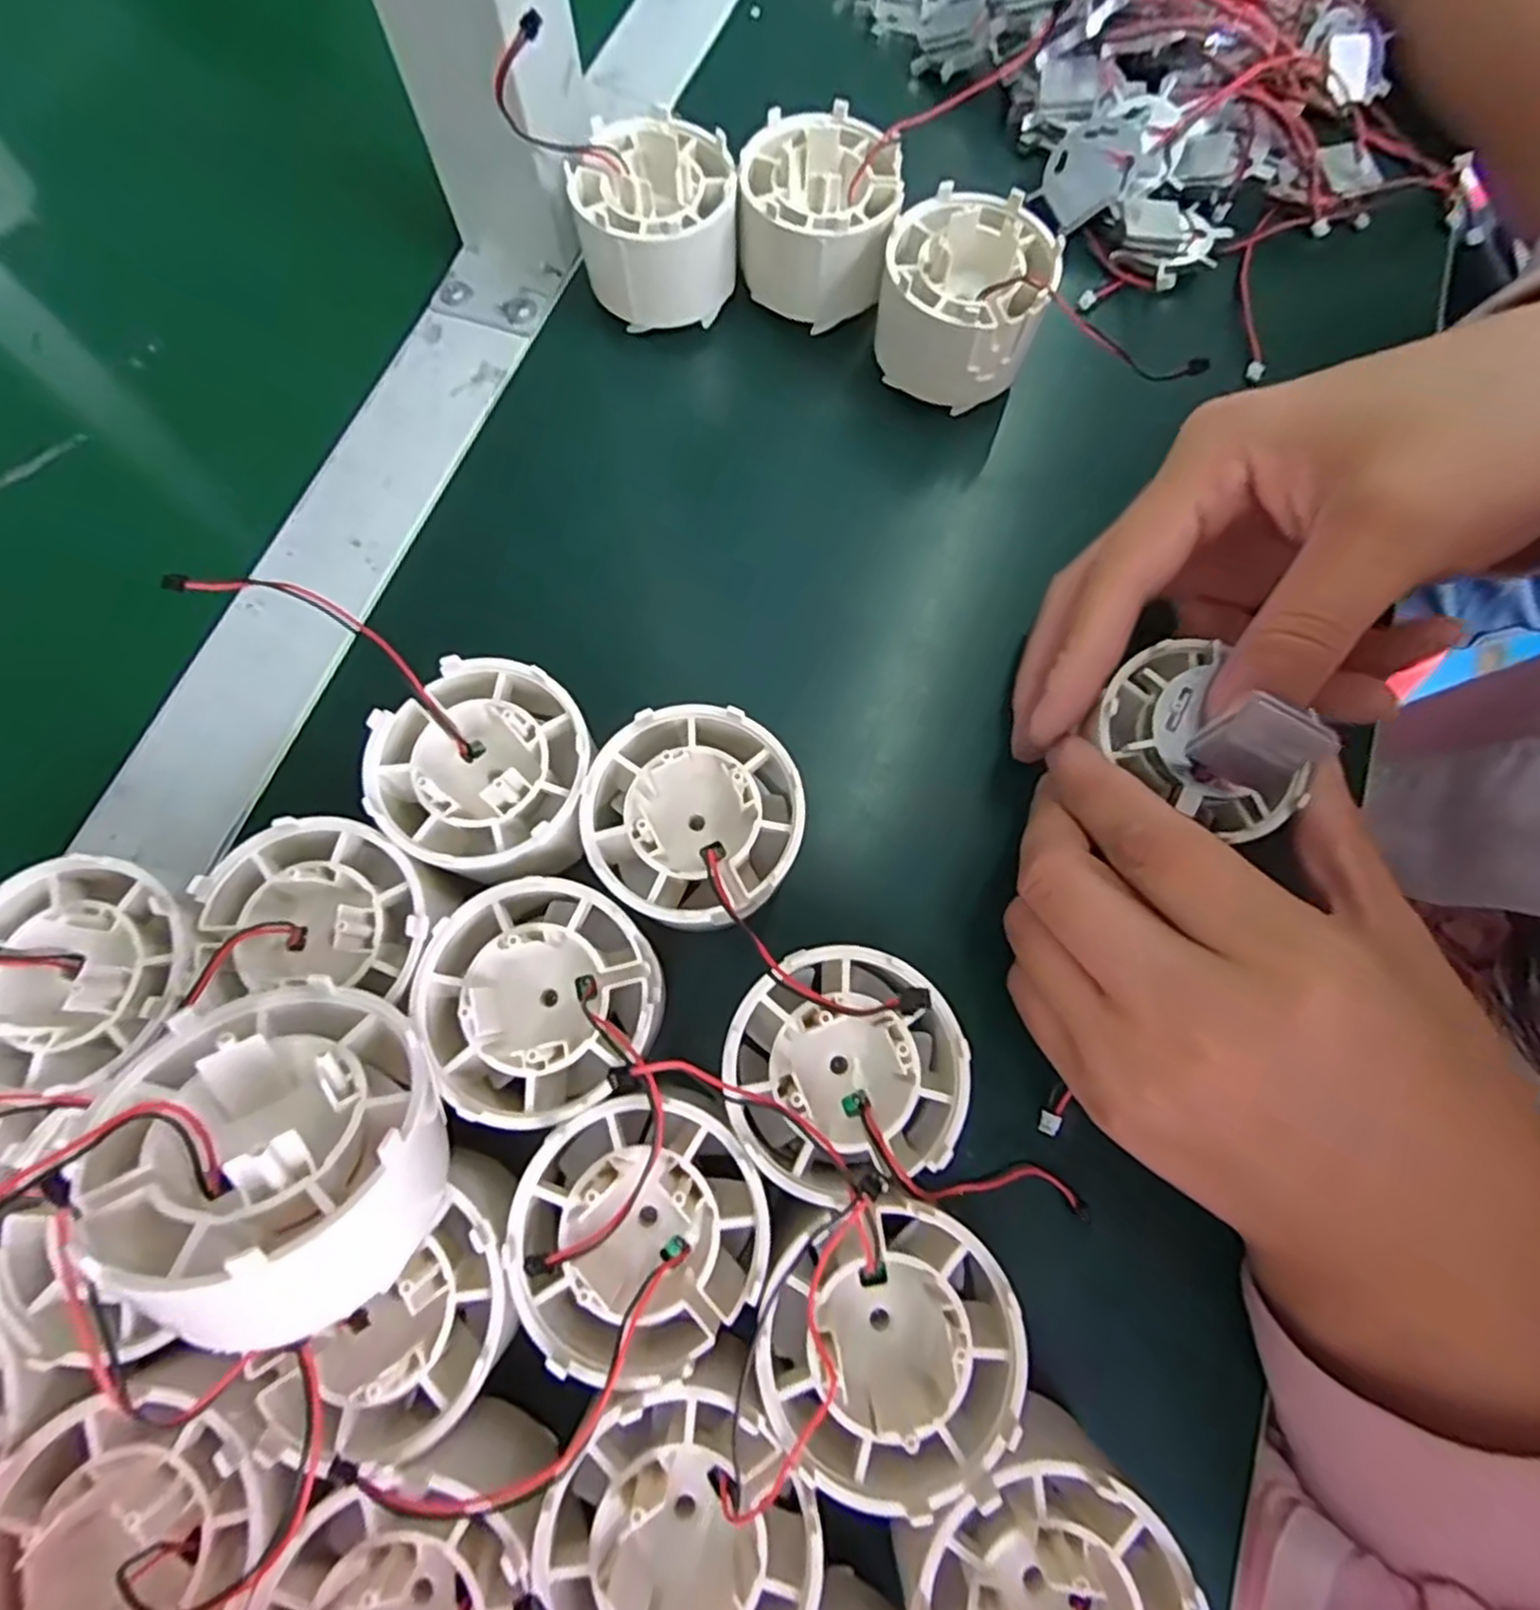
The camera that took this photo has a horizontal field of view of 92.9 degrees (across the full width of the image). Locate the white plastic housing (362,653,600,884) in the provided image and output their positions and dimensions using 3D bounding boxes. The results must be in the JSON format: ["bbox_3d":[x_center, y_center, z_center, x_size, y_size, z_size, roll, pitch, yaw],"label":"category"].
[{"bbox_3d":[-0.069,-0.007,0.185,0.052,0.031,0.051,0,74,-2],"label":"white plastic housing"}]

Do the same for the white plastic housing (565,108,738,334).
[{"bbox_3d":[-0.037,-0.188,0.242,0.049,0.039,0.055,-6,74,-3],"label":"white plastic housing"}]

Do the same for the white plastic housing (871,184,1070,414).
[{"bbox_3d":[0.060,-0.158,0.230,0.050,0.032,0.054,0,74,-2],"label":"white plastic housing"}]

